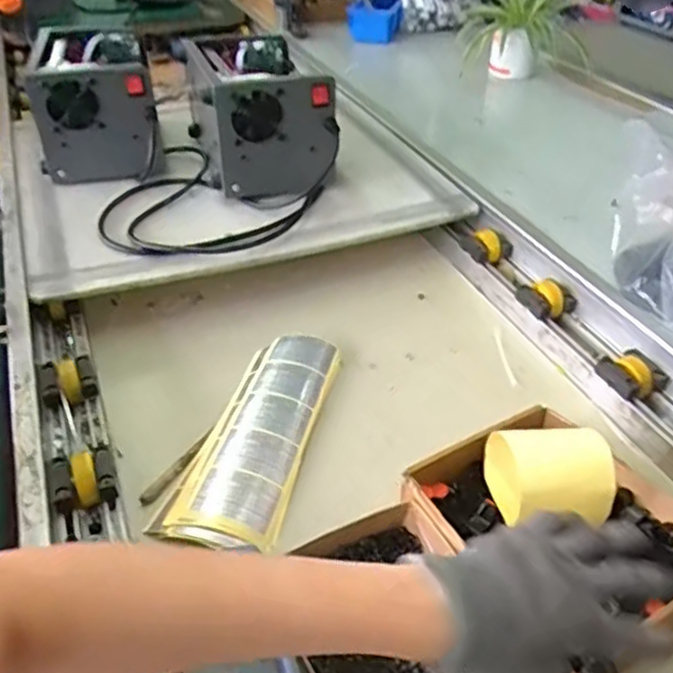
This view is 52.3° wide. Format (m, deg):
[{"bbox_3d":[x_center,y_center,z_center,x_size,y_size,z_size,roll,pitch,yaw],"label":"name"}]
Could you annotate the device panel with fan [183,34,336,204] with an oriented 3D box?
[{"bbox_3d":[-0.124,-0.348,1.032,0.179,0.146,0.309,-12,39,-15],"label":"device panel with fan"}]

